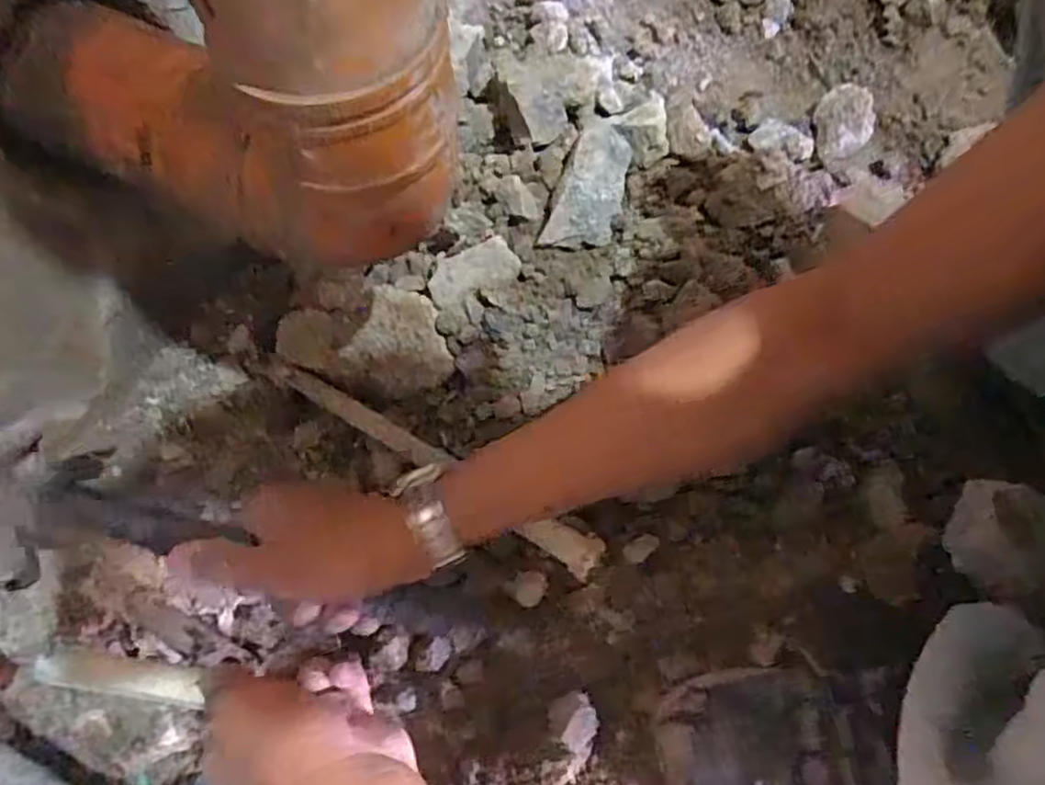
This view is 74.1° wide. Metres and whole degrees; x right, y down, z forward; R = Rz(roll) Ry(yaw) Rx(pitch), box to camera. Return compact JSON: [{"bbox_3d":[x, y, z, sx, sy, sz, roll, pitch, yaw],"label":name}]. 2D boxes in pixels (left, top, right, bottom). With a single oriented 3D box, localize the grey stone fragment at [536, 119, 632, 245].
[{"bbox_3d":[0.059,-0.170,0.554,0.050,0.019,0.128,19,72,6],"label":"grey stone fragment"}]

